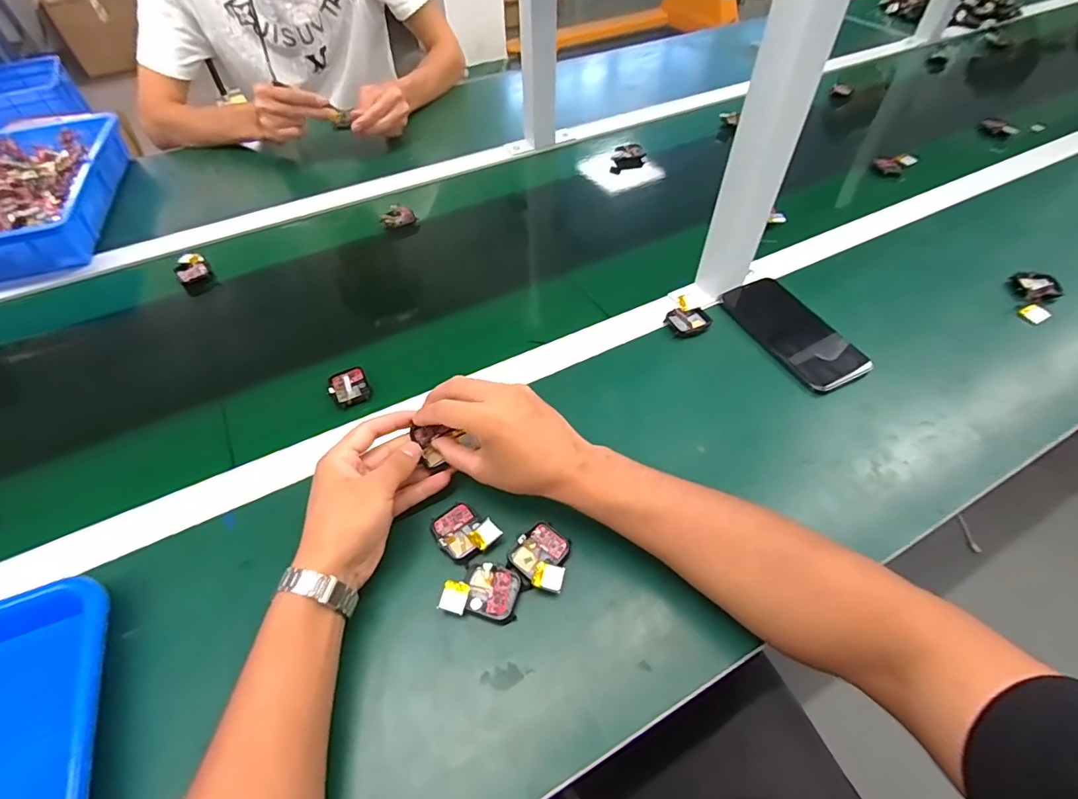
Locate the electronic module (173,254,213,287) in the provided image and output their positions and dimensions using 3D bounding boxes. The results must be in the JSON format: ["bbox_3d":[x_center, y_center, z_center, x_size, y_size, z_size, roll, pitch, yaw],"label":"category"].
[{"bbox_3d":[-0.439,-0.161,0.637,0.037,0.034,0.034,-37,60,-25],"label":"electronic module"}]

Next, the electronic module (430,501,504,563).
[{"bbox_3d":[-0.061,0.107,0.406,0.051,0.011,0.042,37,61,26],"label":"electronic module"}]

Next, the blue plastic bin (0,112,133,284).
[{"bbox_3d":[-0.745,-0.282,0.712,0.246,0.074,0.373,-15,53,-11],"label":"blue plastic bin"}]

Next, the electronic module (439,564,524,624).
[{"bbox_3d":[-0.043,0.146,0.381,0.054,0.018,0.040,5,52,5],"label":"electronic module"}]

